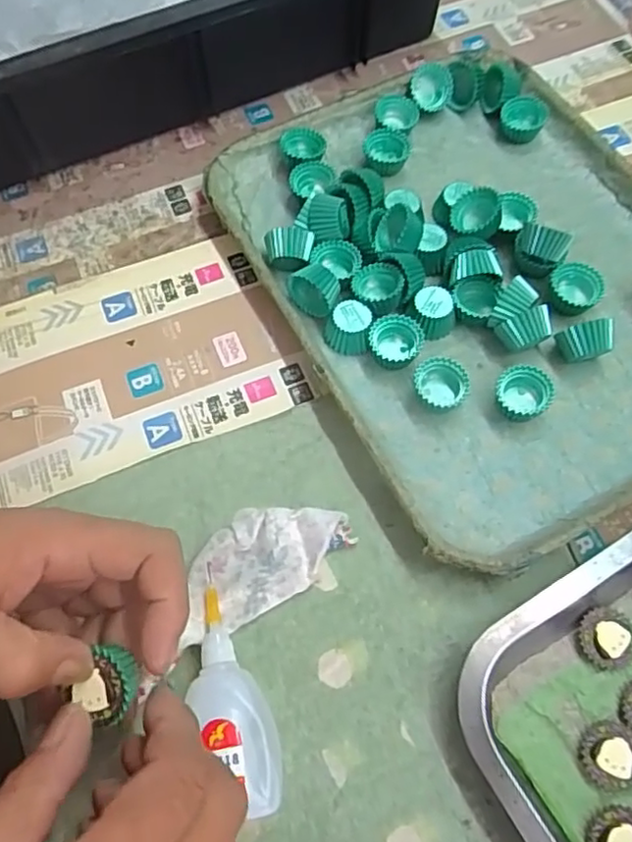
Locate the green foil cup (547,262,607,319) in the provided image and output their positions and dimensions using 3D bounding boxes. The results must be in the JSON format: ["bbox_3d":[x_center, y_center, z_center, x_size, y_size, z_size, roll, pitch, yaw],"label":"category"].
[{"bbox_3d":[0.160,-0.082,0.391,0.032,0.018,0.026,32,69,14],"label":"green foil cup"}]

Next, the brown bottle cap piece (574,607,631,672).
[{"bbox_3d":[0.143,0.107,0.311,0.028,0.007,0.028,-7,65,-3],"label":"brown bottle cap piece"}]

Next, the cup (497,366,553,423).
[{"bbox_3d":[0.120,-0.015,0.364,0.028,0.018,0.030,-7,65,-3],"label":"cup"}]

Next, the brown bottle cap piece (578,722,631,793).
[{"bbox_3d":[0.136,0.154,0.289,0.029,0.005,0.027,0,65,0],"label":"brown bottle cap piece"}]

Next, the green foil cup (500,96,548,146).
[{"bbox_3d":[0.148,-0.216,0.456,0.031,0.021,0.031,0,65,0],"label":"green foil cup"}]

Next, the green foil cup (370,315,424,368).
[{"bbox_3d":[0.049,-0.046,0.379,0.029,0.017,0.031,0,65,0],"label":"green foil cup"}]

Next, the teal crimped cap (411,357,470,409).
[{"bbox_3d":[0.073,-0.022,0.368,0.032,0.015,0.025,34,70,15],"label":"teal crimped cap"}]

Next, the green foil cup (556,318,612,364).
[{"bbox_3d":[0.156,-0.044,0.366,0.029,0.031,0.016,-4,65,-2],"label":"green foil cup"}]

